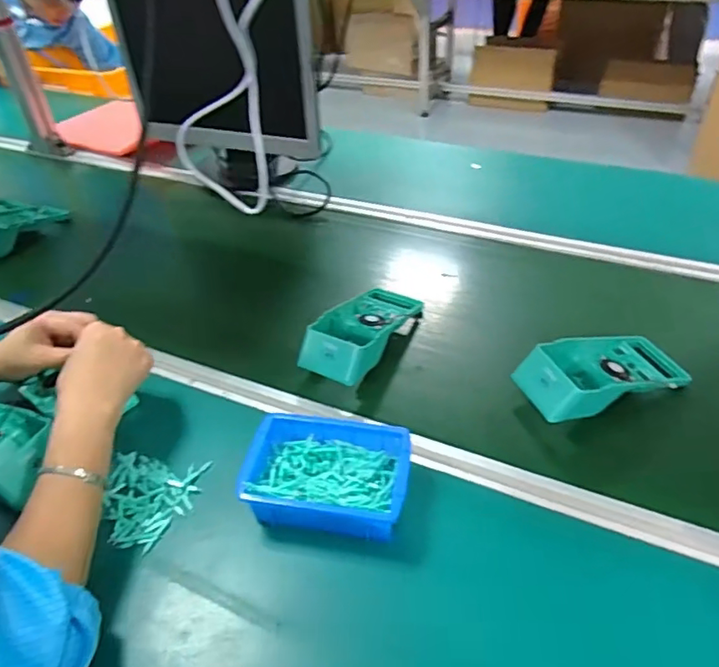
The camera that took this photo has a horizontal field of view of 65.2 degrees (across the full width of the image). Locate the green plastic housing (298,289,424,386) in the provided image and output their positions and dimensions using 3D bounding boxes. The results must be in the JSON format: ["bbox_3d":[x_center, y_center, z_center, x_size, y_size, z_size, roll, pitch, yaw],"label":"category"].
[{"bbox_3d":[0.004,-0.008,0.708,0.084,0.060,0.191,21,45,26],"label":"green plastic housing"}]

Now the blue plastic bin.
[{"bbox_3d":[-0.029,0.135,0.536,0.150,0.056,0.110,4,40,9],"label":"blue plastic bin"}]

